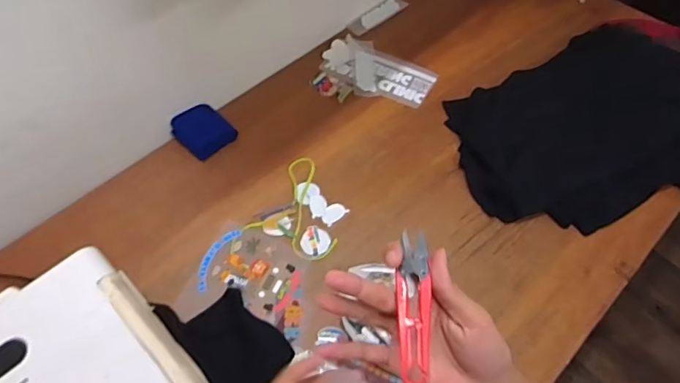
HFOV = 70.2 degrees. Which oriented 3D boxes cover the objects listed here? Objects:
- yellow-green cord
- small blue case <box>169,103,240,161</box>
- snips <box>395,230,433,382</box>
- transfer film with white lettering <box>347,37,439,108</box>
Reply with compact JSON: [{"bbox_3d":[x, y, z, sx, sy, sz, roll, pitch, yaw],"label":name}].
[{"bbox_3d":[-0.064,0.033,1.000,0.181,0.010,0.208,25,60,16],"label":"yellow-green cord"},{"bbox_3d":[-0.308,-0.142,1.088,0.126,0.025,0.109,44,63,8],"label":"small blue case"},{"bbox_3d":[0.058,0.087,0.374,0.025,0.018,0.109,2,64,3],"label":"snips"},{"bbox_3d":[0.107,-0.295,1.219,0.244,0.013,0.161,27,59,16],"label":"transfer film with white lettering"}]

